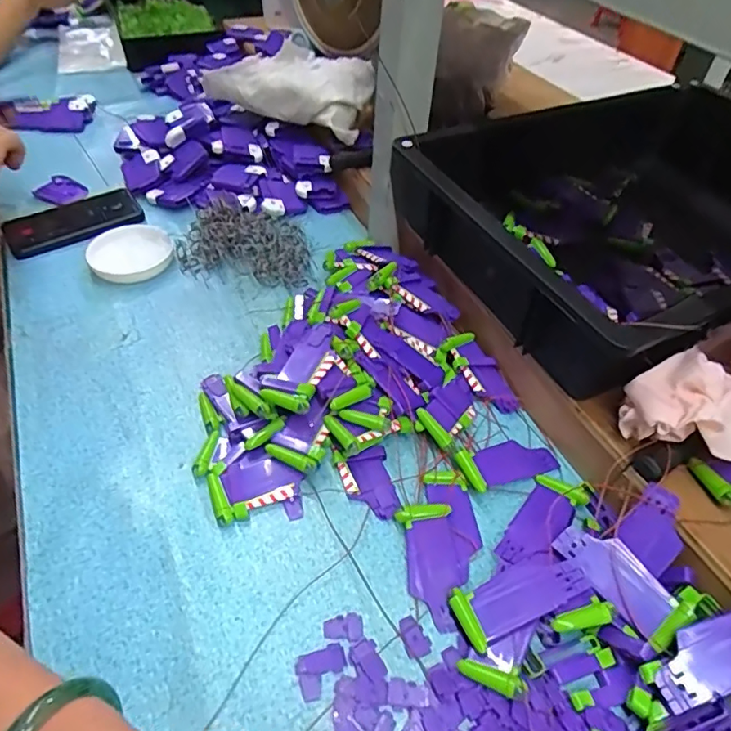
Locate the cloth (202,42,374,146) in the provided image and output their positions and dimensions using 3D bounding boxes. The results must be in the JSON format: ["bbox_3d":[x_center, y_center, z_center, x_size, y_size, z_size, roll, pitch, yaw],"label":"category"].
[{"bbox_3d":[-0.103,-0.373,0.717,0.233,0.068,0.093,23,50,16],"label":"cloth"}]

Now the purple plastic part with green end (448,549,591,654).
[{"bbox_3d":[0.104,0.157,0.369,0.087,0.009,0.037,-25,49,-11],"label":"purple plastic part with green end"}]

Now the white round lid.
[{"bbox_3d":[-0.275,-0.131,0.626,0.089,0.016,0.099,-28,55,-26],"label":"white round lid"}]

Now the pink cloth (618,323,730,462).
[{"bbox_3d":[0.260,0.027,0.396,0.135,0.063,0.083,-22,53,-22],"label":"pink cloth"}]

